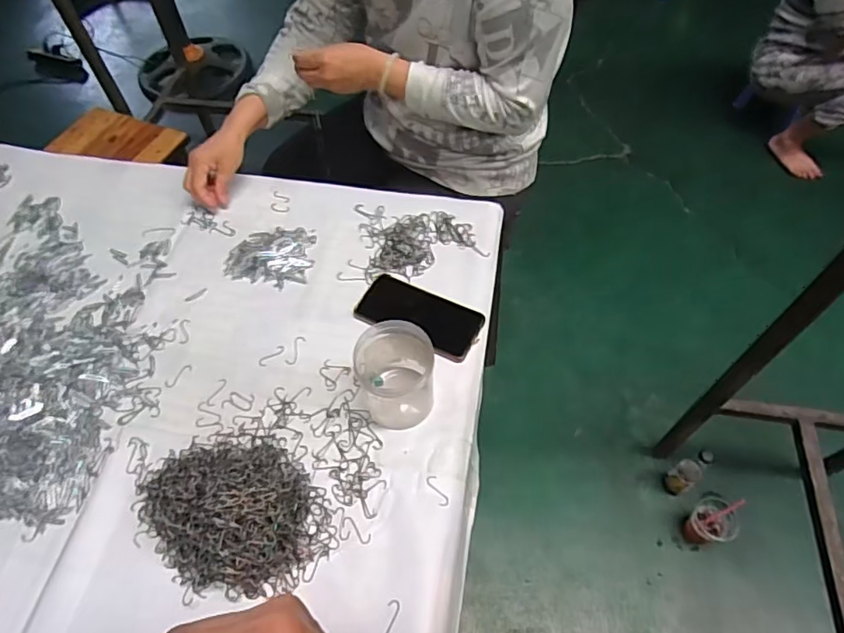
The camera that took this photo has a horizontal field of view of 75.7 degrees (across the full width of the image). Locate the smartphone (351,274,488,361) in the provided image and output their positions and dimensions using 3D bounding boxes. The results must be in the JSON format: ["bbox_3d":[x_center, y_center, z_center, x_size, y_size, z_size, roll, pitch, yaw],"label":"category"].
[{"bbox_3d":[-0.003,-0.002,0.732,0.164,0.010,0.078,24,61,19],"label":"smartphone"}]

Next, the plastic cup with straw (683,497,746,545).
[{"bbox_3d":[0.667,0.472,1.252,0.101,0.133,0.096,-26,60,-15],"label":"plastic cup with straw"}]

